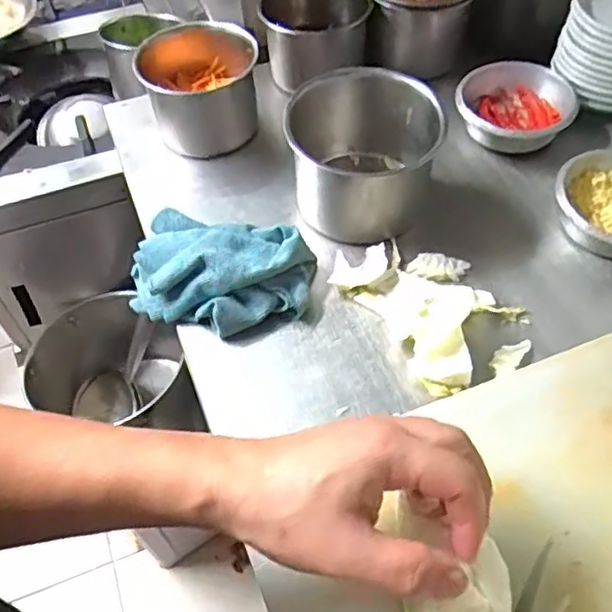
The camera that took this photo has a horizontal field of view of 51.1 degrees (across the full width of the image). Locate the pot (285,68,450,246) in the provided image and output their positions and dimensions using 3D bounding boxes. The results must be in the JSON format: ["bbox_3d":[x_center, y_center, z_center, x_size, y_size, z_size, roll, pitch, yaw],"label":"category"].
[{"bbox_3d":[0.049,-0.133,0.581,0.130,0.098,0.131,0,54,3],"label":"pot"}]

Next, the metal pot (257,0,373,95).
[{"bbox_3d":[0.010,-0.297,0.698,0.116,0.077,0.100,-1,54,2],"label":"metal pot"}]

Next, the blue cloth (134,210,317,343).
[{"bbox_3d":[-0.075,-0.030,0.541,0.153,0.048,0.099,7,55,8],"label":"blue cloth"}]

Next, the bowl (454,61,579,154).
[{"bbox_3d":[0.213,-0.203,0.655,0.111,0.043,0.106,-1,54,2],"label":"bowl"}]

